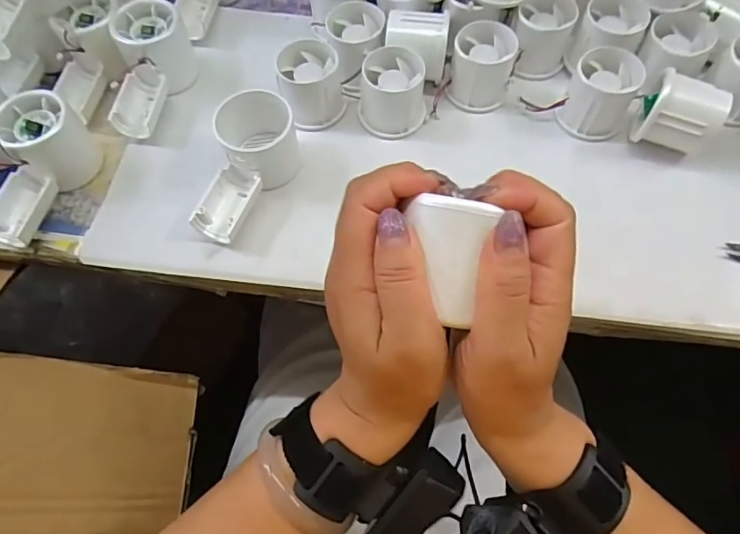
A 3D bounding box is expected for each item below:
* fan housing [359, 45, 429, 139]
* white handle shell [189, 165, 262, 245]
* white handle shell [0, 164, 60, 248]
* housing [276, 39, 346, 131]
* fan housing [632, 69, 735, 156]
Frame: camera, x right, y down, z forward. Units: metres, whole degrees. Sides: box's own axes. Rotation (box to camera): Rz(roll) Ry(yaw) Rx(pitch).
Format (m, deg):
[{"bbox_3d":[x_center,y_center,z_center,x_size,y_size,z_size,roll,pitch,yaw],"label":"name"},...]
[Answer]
[{"bbox_3d":[0.019,-0.146,0.414,0.055,0.046,0.055,-2,65,0],"label":"fan housing"},{"bbox_3d":[-0.108,-0.048,0.378,0.034,0.020,0.058,19,66,10],"label":"white handle shell"},{"bbox_3d":[-0.265,-0.046,0.373,0.032,0.021,0.056,12,65,7],"label":"white handle shell"},{"bbox_3d":[-0.049,-0.154,0.416,0.051,0.045,0.056,-12,65,-4],"label":"housing"},{"bbox_3d":[0.244,-0.119,0.387,0.055,0.049,0.046,22,67,11],"label":"fan housing"}]

